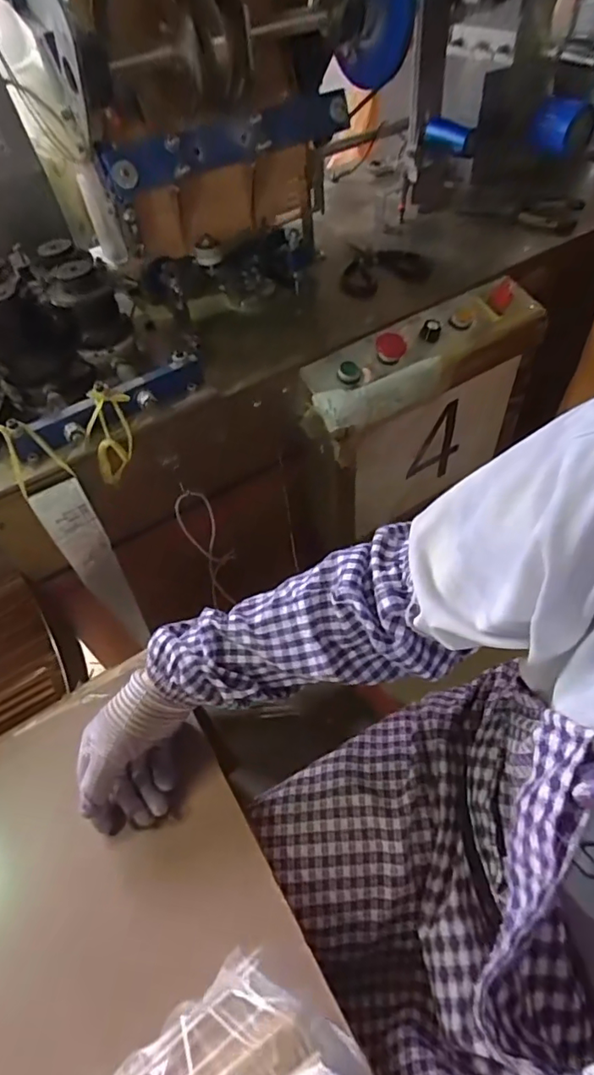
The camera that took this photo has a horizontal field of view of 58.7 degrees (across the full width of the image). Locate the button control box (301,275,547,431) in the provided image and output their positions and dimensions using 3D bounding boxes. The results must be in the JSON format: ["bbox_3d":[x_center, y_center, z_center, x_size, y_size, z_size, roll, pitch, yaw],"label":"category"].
[{"bbox_3d":[0.169,-0.242,0.687,0.351,0.077,0.084,-29,53,-19],"label":"button control box"}]

